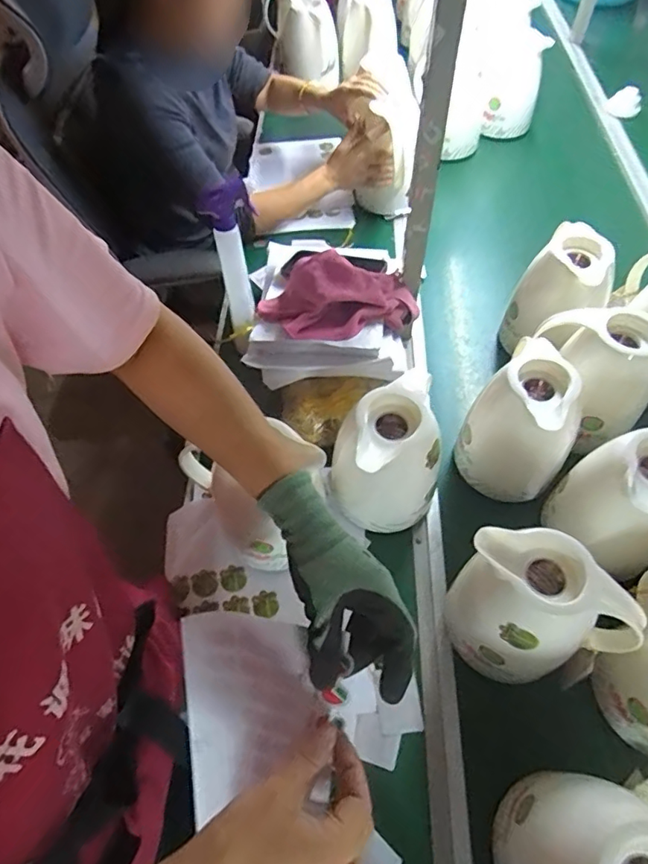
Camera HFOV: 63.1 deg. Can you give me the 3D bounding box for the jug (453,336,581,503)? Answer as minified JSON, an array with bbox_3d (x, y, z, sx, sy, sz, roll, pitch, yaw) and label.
[{"bbox_3d":[0.259,-0.014,0.713,0.118,0.174,0.149,21,60,13],"label":"jug"}]

